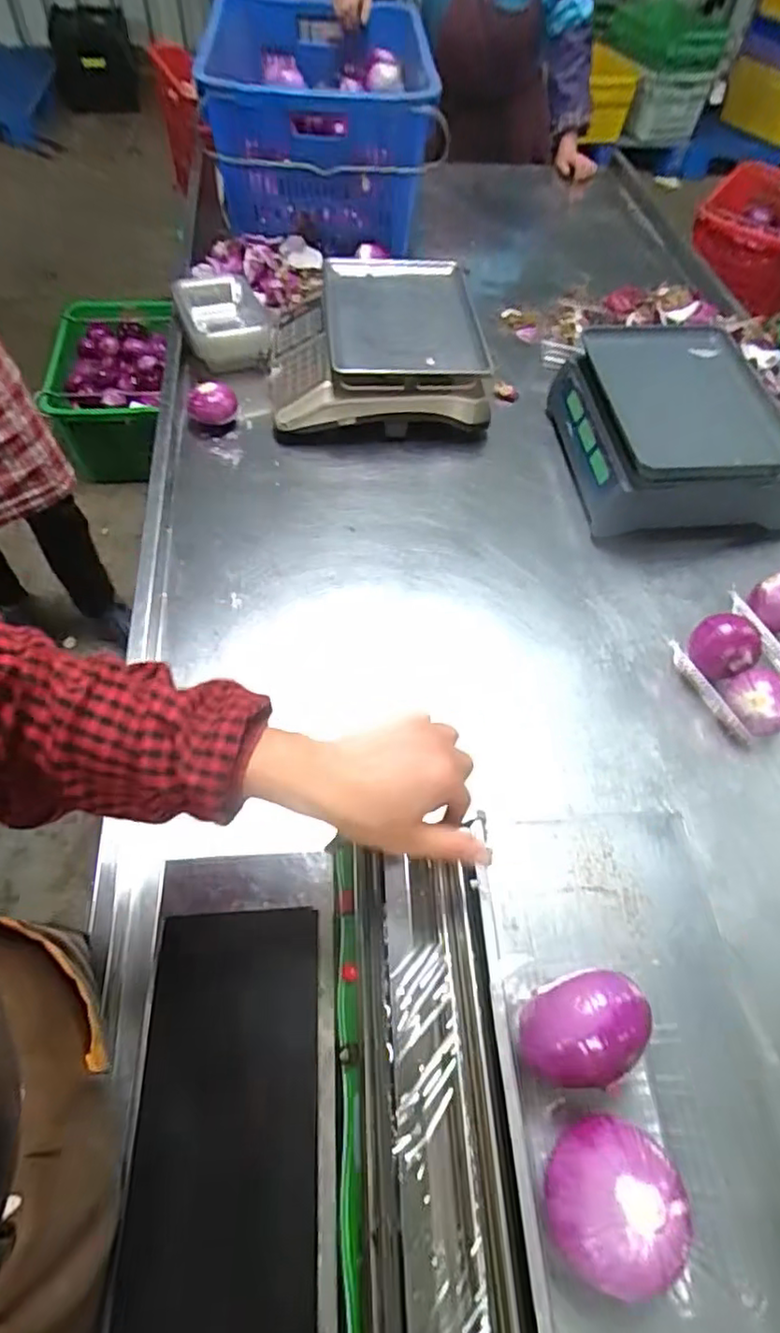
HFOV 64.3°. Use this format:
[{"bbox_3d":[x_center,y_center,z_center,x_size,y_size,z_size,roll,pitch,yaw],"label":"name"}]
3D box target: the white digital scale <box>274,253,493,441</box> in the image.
[{"bbox_3d":[-0.023,-0.528,1.032,0.335,0.143,0.302,-3,57,-5],"label":"white digital scale"}]

